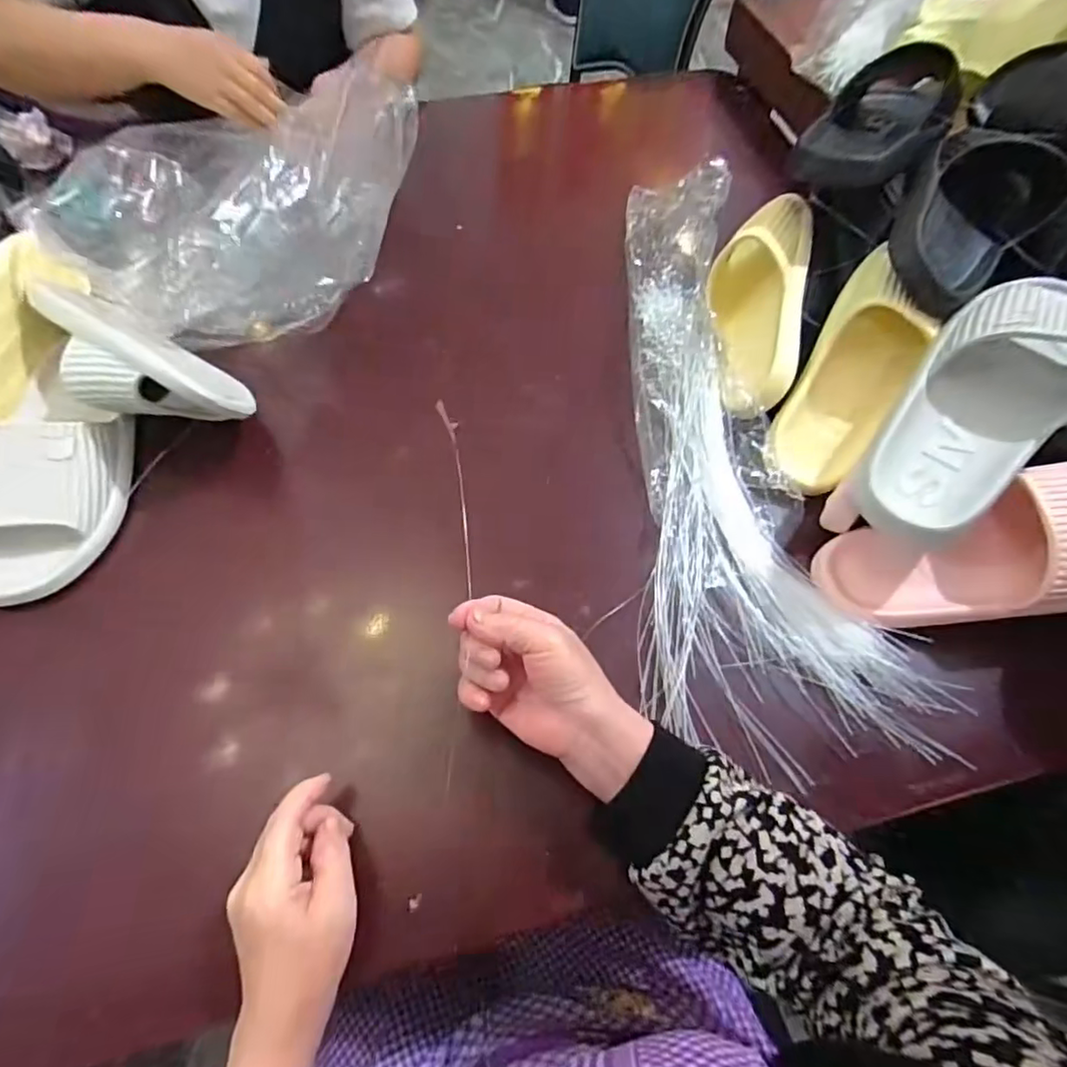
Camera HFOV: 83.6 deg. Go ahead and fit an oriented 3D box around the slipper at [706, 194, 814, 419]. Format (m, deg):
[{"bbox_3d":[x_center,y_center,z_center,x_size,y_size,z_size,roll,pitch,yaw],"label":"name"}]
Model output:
[{"bbox_3d":[0.208,-0.214,0.577,0.076,0.108,0.242,14,63,-12],"label":"slipper"}]

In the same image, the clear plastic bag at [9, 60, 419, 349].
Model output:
[{"bbox_3d":[-0.308,-0.350,0.629,0.282,0.088,0.340,14,62,7],"label":"clear plastic bag"}]

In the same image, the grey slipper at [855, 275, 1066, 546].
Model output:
[{"bbox_3d":[0.334,-0.103,0.442,0.249,0.073,0.118,-35,67,-18],"label":"grey slipper"}]

